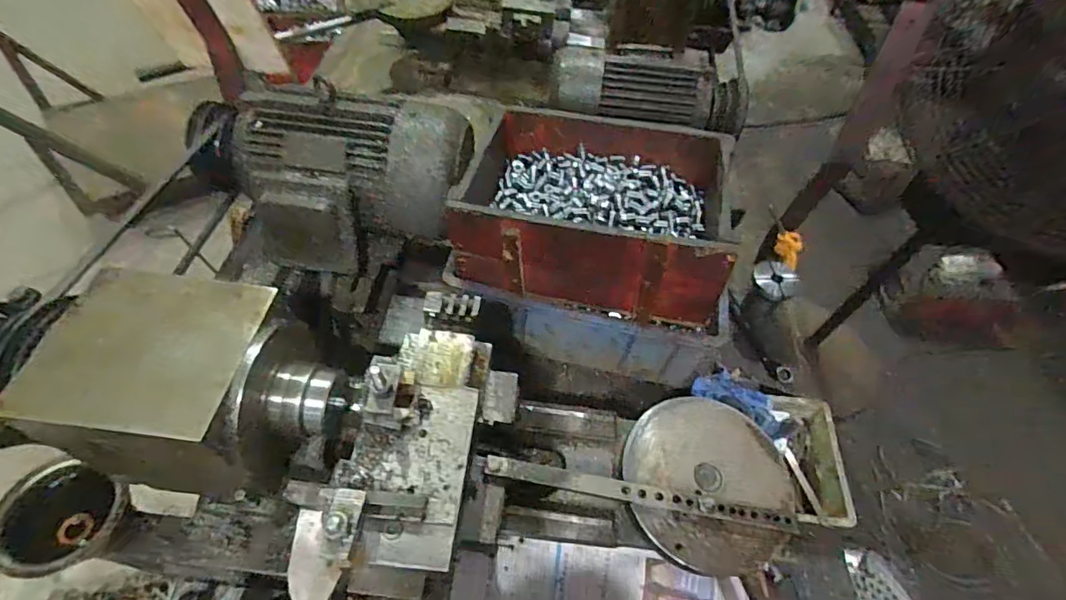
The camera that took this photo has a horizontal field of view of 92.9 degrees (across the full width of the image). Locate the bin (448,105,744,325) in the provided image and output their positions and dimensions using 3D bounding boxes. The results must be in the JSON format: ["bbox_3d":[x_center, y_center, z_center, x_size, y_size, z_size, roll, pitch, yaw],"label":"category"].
[{"bbox_3d":[0.093,-0.132,0.720,0.359,0.143,0.267,15,54,6],"label":"bin"}]

